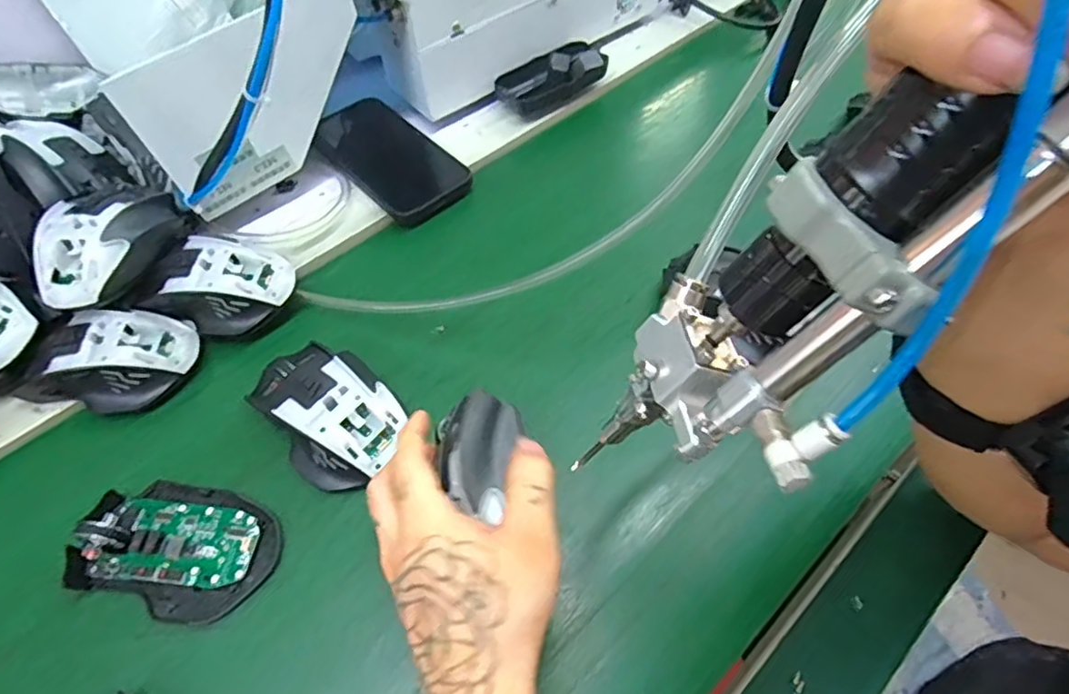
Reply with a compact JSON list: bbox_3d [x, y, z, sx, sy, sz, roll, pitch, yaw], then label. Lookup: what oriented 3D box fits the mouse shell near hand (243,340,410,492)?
[{"bbox_3d":[-0.131,0.042,0.386,0.105,0.038,0.075,39,65,21],"label":"mouse shell near hand"}]

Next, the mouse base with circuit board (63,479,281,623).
[{"bbox_3d":[-0.209,0.113,0.346,0.108,0.027,0.072,10,58,6],"label":"mouse base with circuit board"}]

